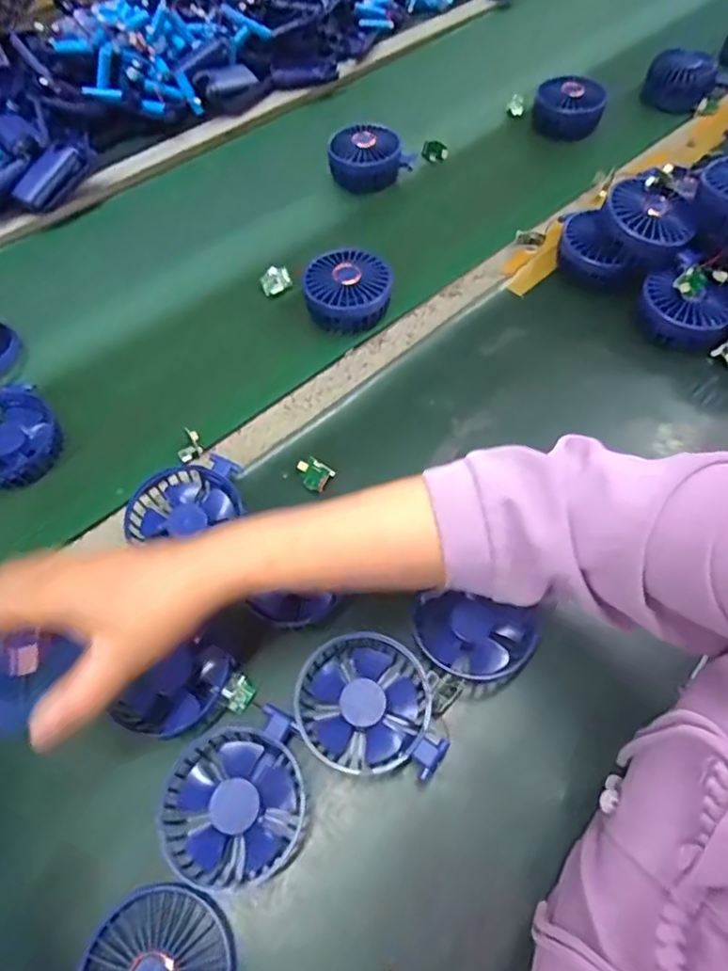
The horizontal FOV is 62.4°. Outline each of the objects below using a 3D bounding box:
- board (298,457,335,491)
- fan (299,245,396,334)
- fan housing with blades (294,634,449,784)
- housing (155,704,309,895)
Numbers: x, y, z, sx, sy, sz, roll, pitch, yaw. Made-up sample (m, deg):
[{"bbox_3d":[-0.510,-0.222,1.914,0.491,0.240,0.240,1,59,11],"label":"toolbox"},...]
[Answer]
[{"bbox_3d":[-0.042,-0.010,0.513,0.031,0.011,0.025,34,65,20],"label":"board"},{"bbox_3d":[-0.016,-0.197,0.609,0.084,0.044,0.079,-1,59,0],"label":"fan"},{"bbox_3d":[0.001,0.151,0.415,0.094,0.032,0.089,0,59,1],"label":"fan housing with blades"},{"bbox_3d":[-0.082,0.205,0.386,0.089,0.023,0.089,-16,60,-9],"label":"housing"}]

